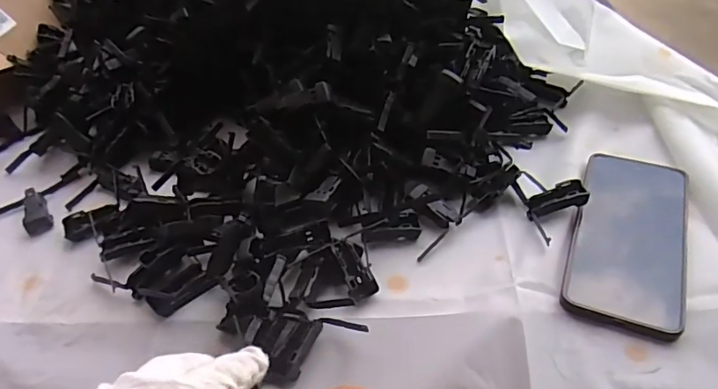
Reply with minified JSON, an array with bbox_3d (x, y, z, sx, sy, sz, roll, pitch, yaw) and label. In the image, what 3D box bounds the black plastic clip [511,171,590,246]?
[{"bbox_3d":[0.159,0.007,0.412,0.047,0.021,0.070,-7,48,-6],"label":"black plastic clip"}]

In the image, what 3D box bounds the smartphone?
[{"bbox_3d":[0.209,0.030,0.393,0.080,0.012,0.161,18,50,17],"label":"smartphone"}]

